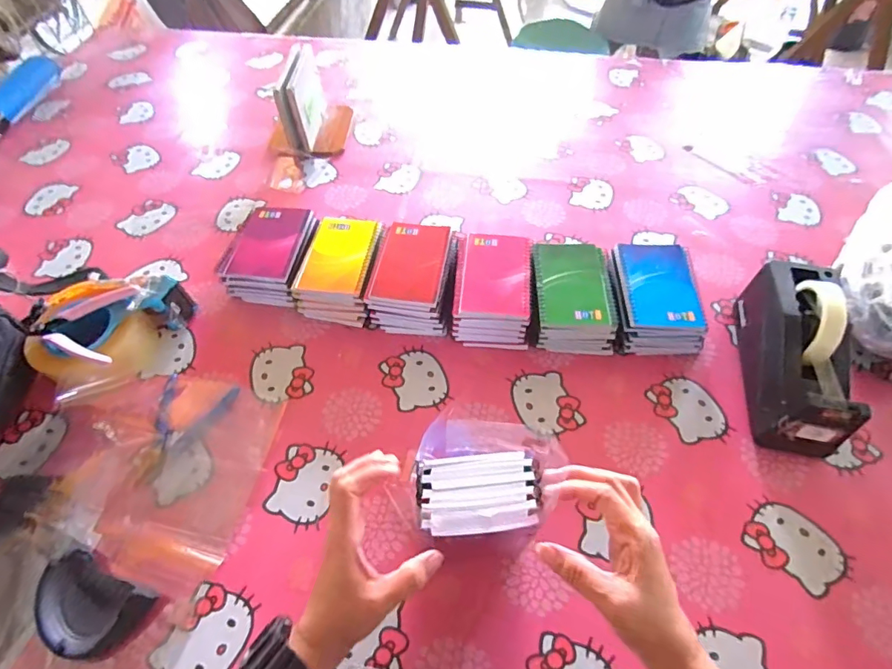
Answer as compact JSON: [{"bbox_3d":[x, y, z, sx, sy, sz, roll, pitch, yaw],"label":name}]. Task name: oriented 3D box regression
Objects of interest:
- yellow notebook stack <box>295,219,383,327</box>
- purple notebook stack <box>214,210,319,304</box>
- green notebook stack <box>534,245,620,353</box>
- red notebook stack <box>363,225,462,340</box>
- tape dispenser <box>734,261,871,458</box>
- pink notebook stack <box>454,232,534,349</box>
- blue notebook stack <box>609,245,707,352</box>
[{"bbox_3d":[-0.136,-0.090,0.636,0.096,0.055,0.141,8,55,6],"label":"yellow notebook stack"},{"bbox_3d":[-0.239,-0.110,0.652,0.109,0.051,0.132,8,55,5],"label":"purple notebook stack"},{"bbox_3d":[0.159,-0.047,0.601,0.099,0.063,0.134,1,55,1],"label":"green notebook stack"},{"bbox_3d":[-0.041,-0.075,0.615,0.095,0.069,0.129,8,55,5],"label":"red notebook stack"},{"bbox_3d":[0.391,0.019,0.519,0.078,0.117,0.200,9,55,6],"label":"tape dispenser"},{"bbox_3d":[0.060,-0.057,0.606,0.092,0.064,0.134,4,55,3],"label":"pink notebook stack"},{"bbox_3d":[0.263,-0.046,0.600,0.107,0.066,0.139,3,55,2],"label":"blue notebook stack"}]

